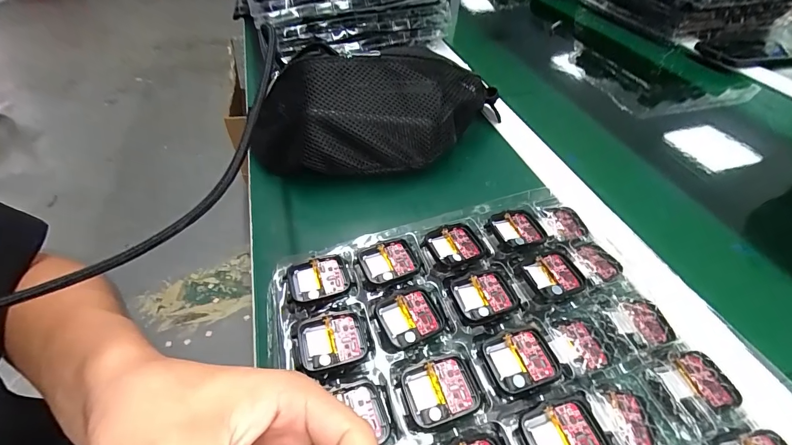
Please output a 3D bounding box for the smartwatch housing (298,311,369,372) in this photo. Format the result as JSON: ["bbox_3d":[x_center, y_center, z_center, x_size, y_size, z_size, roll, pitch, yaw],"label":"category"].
[{"bbox_3d":[-0.042,0.079,0.245,0.043,0.008,0.036,-14,48,-12],"label":"smartwatch housing"}]

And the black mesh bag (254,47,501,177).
[{"bbox_3d":[-0.016,-0.113,0.387,0.268,0.110,0.108,-4,46,-3],"label":"black mesh bag"}]

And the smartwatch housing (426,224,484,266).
[{"bbox_3d":[0.048,0.018,0.297,0.041,0.006,0.036,-18,49,-15],"label":"smartwatch housing"}]

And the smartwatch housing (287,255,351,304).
[{"bbox_3d":[-0.057,0.043,0.275,0.045,0.005,0.036,-11,47,-9],"label":"smartwatch housing"}]

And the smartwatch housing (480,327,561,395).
[{"bbox_3d":[0.082,0.088,0.236,0.043,0.004,0.037,-11,47,-9],"label":"smartwatch housing"}]

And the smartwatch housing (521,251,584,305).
[{"bbox_3d":[0.118,0.041,0.277,0.047,0.011,0.037,-16,48,-14],"label":"smartwatch housing"}]

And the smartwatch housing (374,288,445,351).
[{"bbox_3d":[0.011,0.066,0.255,0.042,0.005,0.036,-19,49,-16],"label":"smartwatch housing"}]

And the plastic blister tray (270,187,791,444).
[{"bbox_3d":[0.078,0.099,0.239,0.284,0.031,0.264,-15,48,-13],"label":"plastic blister tray"}]

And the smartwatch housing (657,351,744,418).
[{"bbox_3d":[0.191,0.102,0.233,0.036,0.008,0.034,-14,48,-12],"label":"smartwatch housing"}]

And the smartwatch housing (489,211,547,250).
[{"bbox_3d":[0.104,0.005,0.310,0.043,0.006,0.037,-16,48,-13],"label":"smartwatch housing"}]

